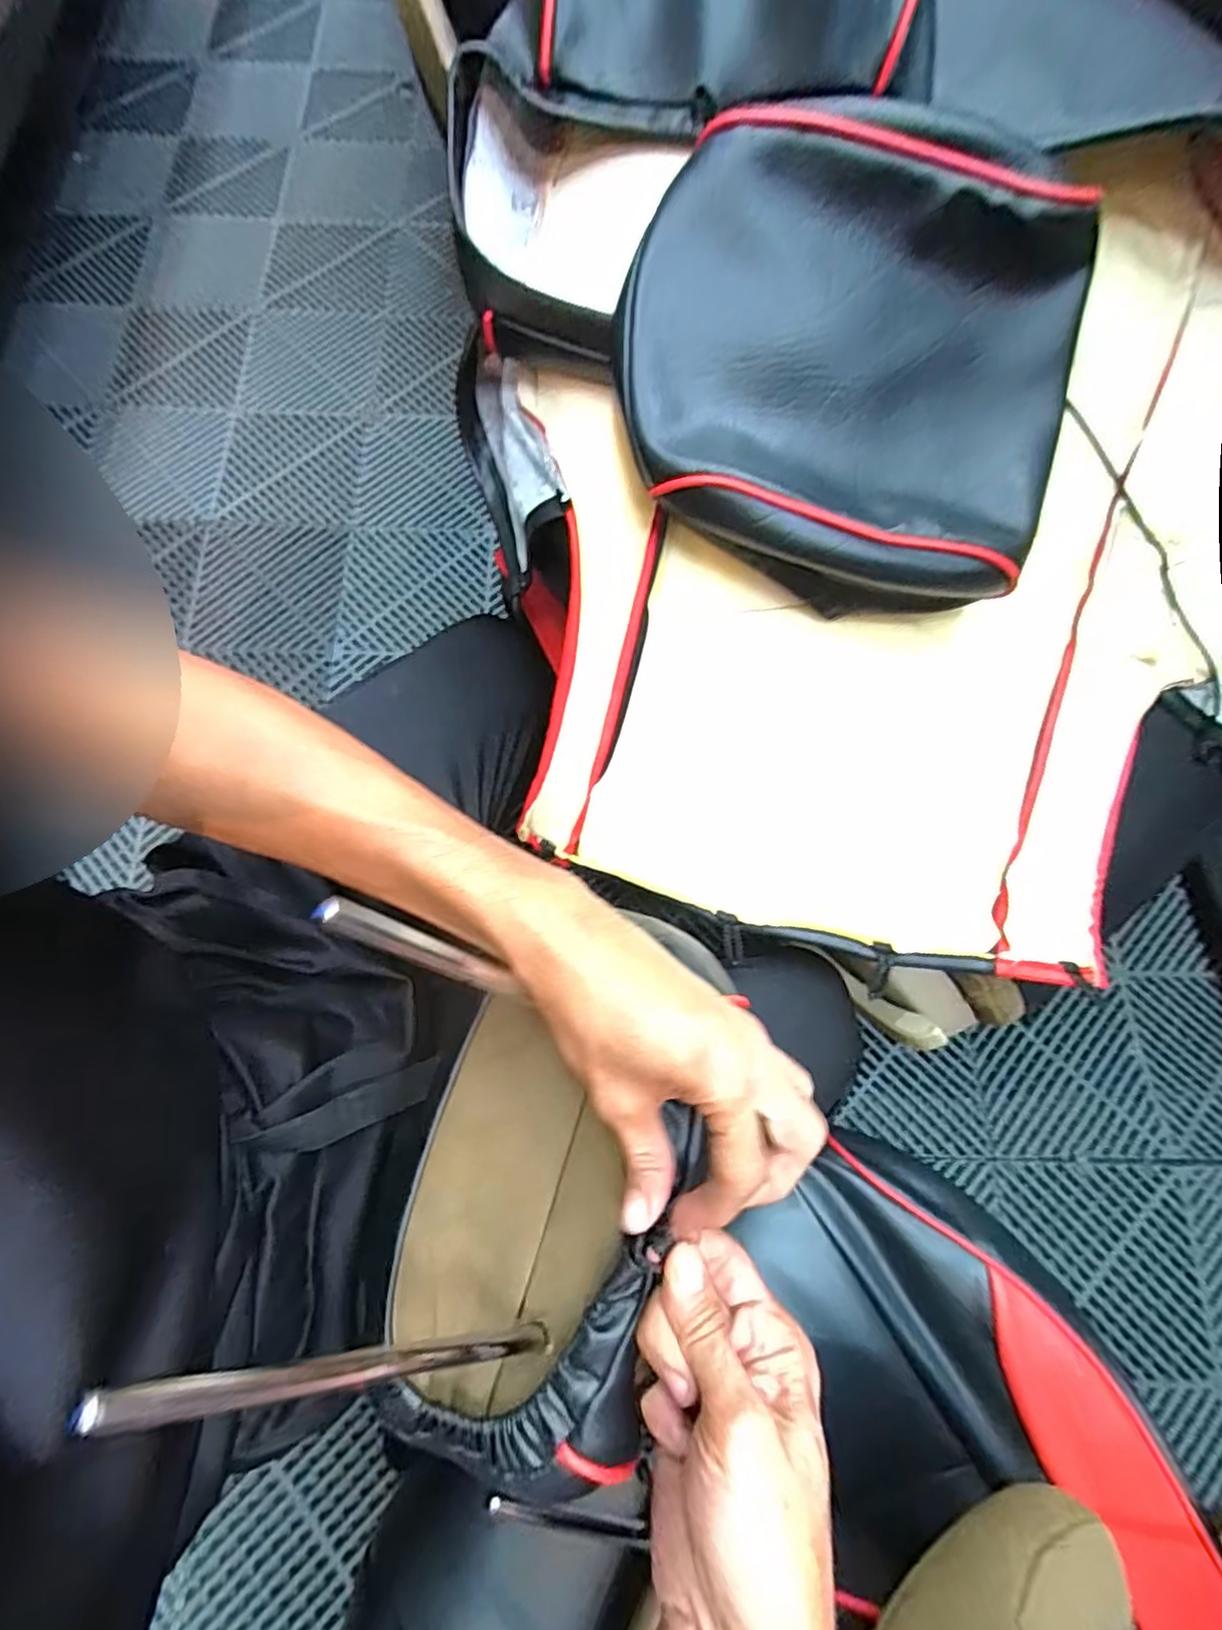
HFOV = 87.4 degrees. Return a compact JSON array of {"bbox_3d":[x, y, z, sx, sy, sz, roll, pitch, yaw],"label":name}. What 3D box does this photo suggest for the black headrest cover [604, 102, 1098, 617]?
[{"bbox_3d":[0.138,-0.241,0.356,0.268,0.070,0.231,6,102,-14],"label":"black headrest cover"}]

